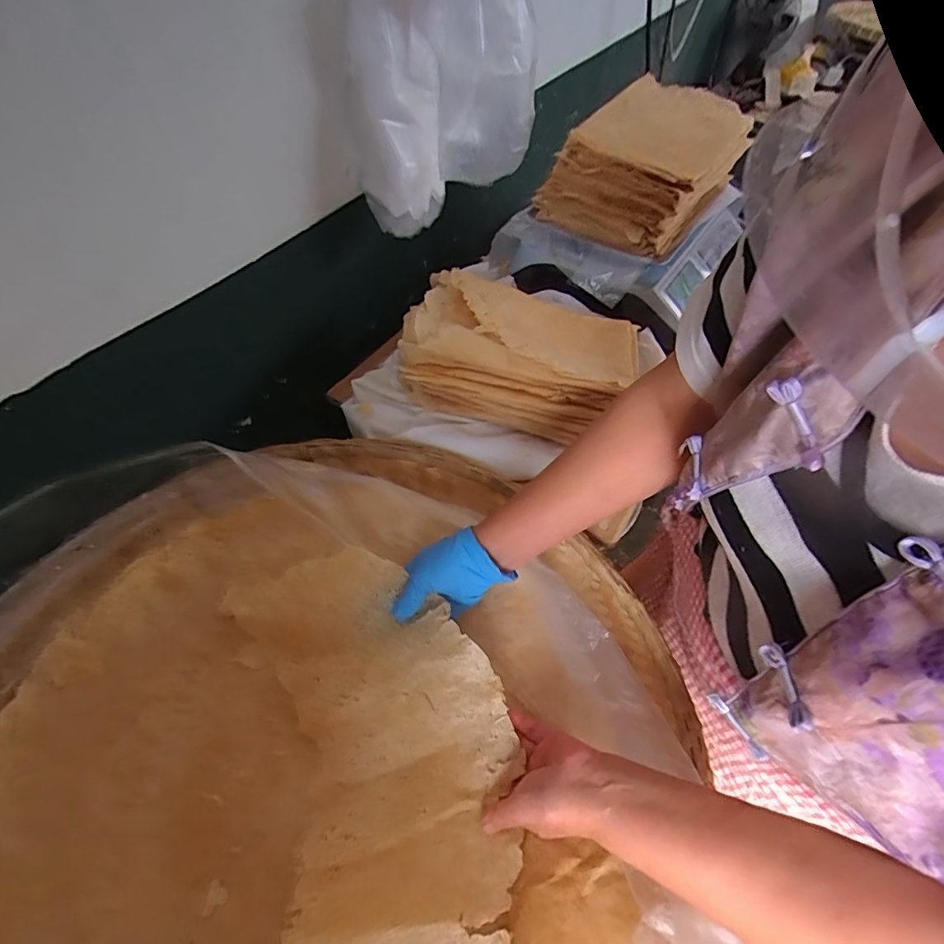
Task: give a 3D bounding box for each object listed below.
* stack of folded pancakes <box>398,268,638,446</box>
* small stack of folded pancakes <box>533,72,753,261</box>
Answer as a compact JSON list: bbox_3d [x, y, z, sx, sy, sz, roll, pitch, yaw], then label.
[{"bbox_3d":[0.064,-0.164,0.650,0.290,0.089,0.213,13,55,6],"label":"stack of folded pancakes"},{"bbox_3d":[0.271,-0.472,0.737,0.209,0.127,0.300,33,59,19],"label":"small stack of folded pancakes"}]

